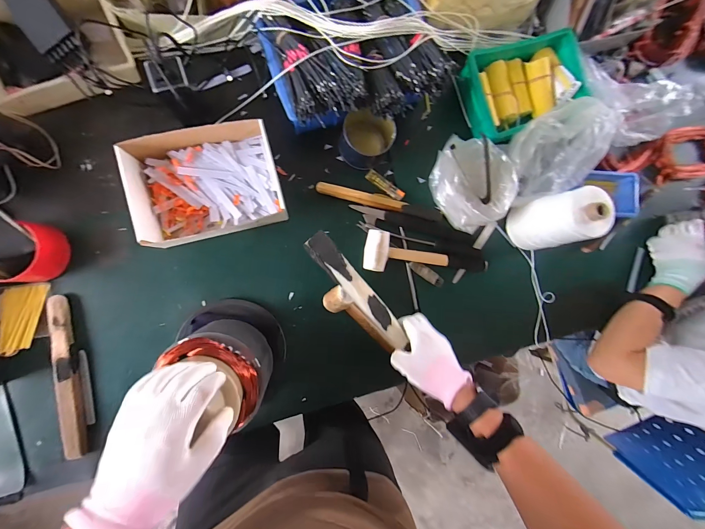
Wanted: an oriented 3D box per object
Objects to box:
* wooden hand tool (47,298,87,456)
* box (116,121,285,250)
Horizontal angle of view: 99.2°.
[{"bbox_3d":[-0.499,0.195,0.521,0.029,0.027,0.276,-9,91,-9],"label":"wooden hand tool"},{"bbox_3d":[-0.258,-0.145,0.541,0.241,0.072,0.184,-14,92,-8],"label":"box"}]

